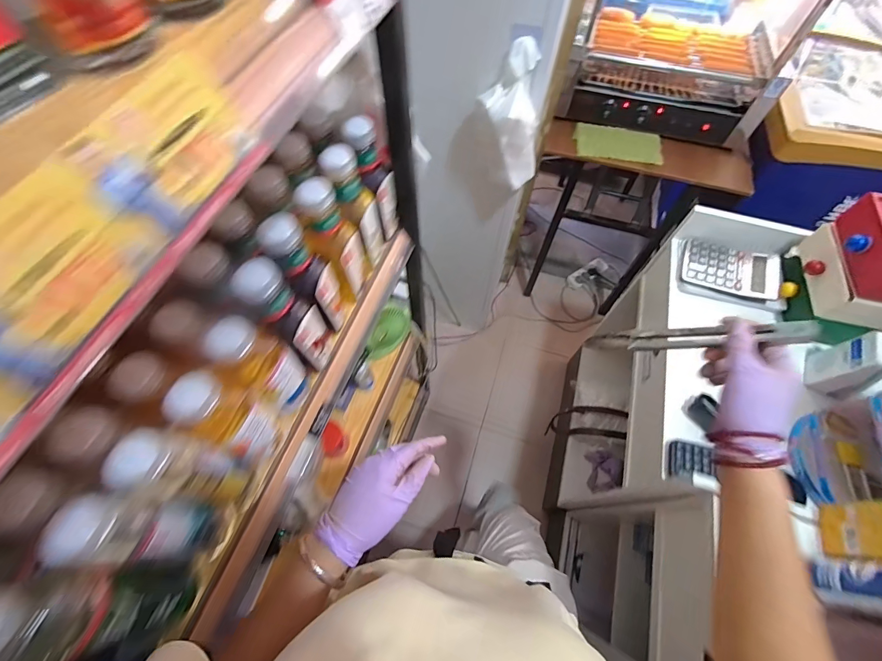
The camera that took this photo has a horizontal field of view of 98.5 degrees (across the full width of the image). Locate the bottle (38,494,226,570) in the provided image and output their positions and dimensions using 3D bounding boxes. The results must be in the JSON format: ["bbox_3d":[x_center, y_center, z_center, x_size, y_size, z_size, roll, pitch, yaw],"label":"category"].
[{"bbox_3d":[-0.274,0.195,0.372,0.059,0.186,0.050,4,63,1],"label":"bottle"}]

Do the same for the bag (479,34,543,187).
[{"bbox_3d":[0.148,-0.434,0.795,0.097,0.259,0.114,-40,70,-18],"label":"bag"}]

